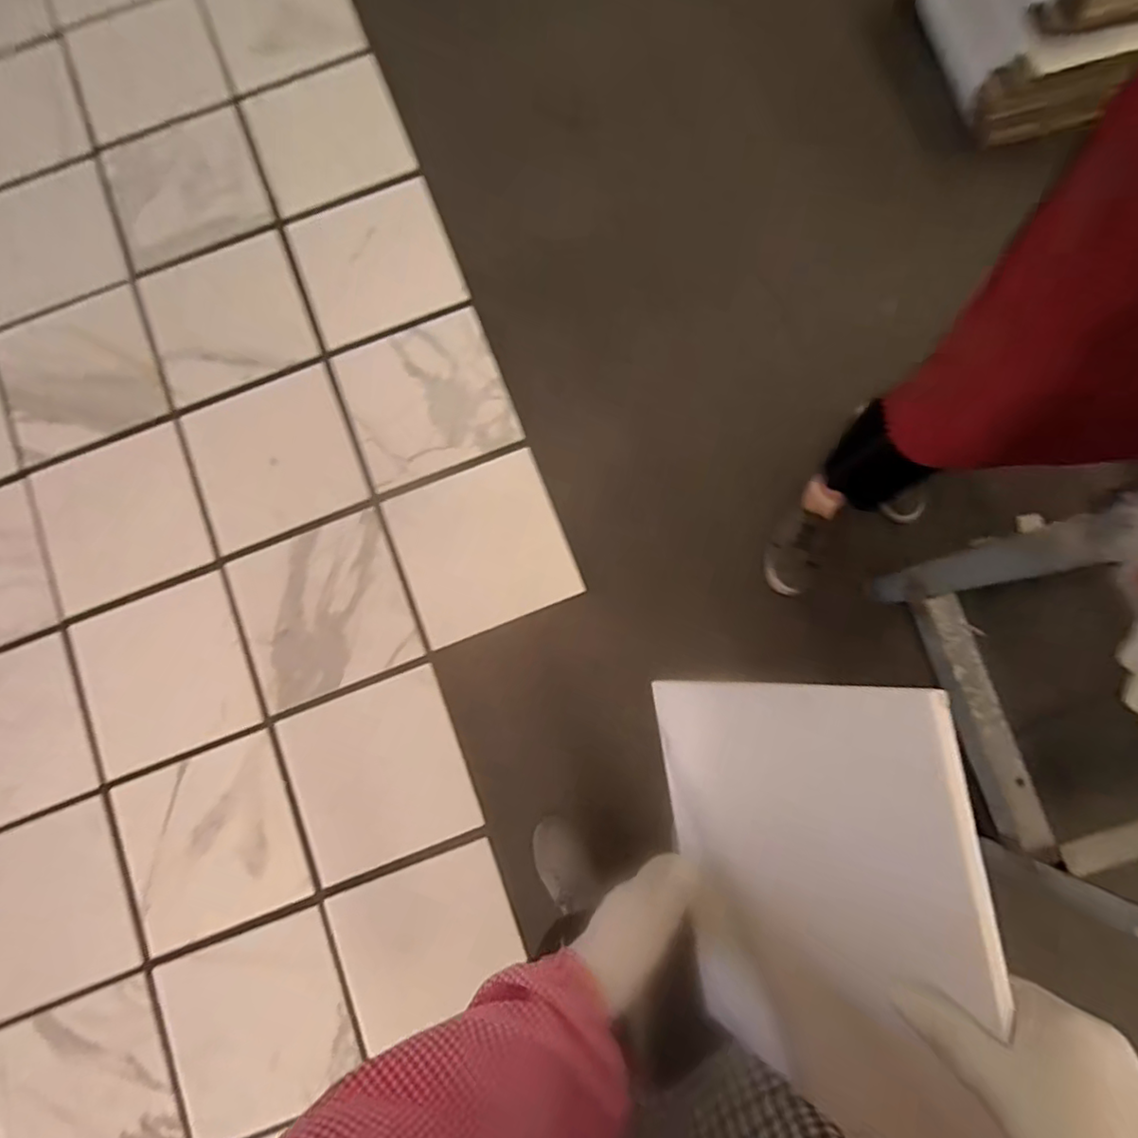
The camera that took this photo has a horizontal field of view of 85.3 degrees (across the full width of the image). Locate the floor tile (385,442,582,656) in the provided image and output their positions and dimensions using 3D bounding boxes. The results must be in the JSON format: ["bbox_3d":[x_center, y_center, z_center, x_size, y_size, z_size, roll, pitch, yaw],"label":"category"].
[{"bbox_3d":[-0.164,-0.043,1.156,0.297,0.018,0.298,-21,76,-1],"label":"floor tile"}]

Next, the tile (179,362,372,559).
[{"bbox_3d":[-0.560,-0.214,1.159,0.289,0.020,0.301,-21,82,-3],"label":"tile"}]

